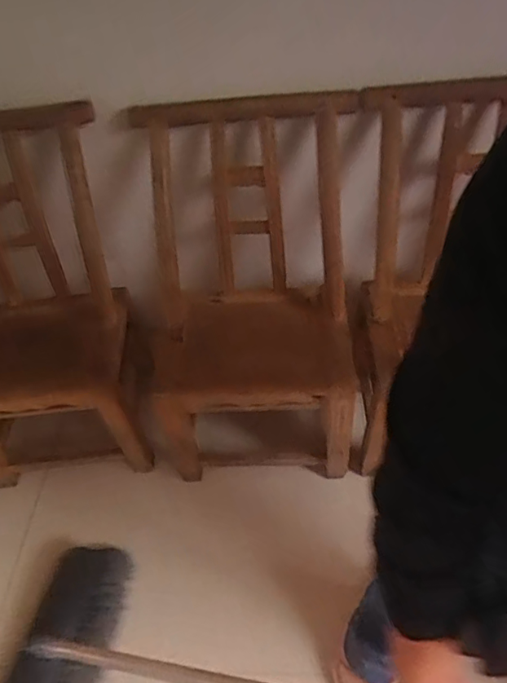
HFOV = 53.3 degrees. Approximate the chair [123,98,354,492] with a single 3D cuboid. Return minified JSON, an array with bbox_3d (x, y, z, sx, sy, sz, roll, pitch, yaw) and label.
[{"bbox_3d":[-0.007,-0.069,1.080,0.480,0.706,0.425,1,49,6],"label":"chair"}]

